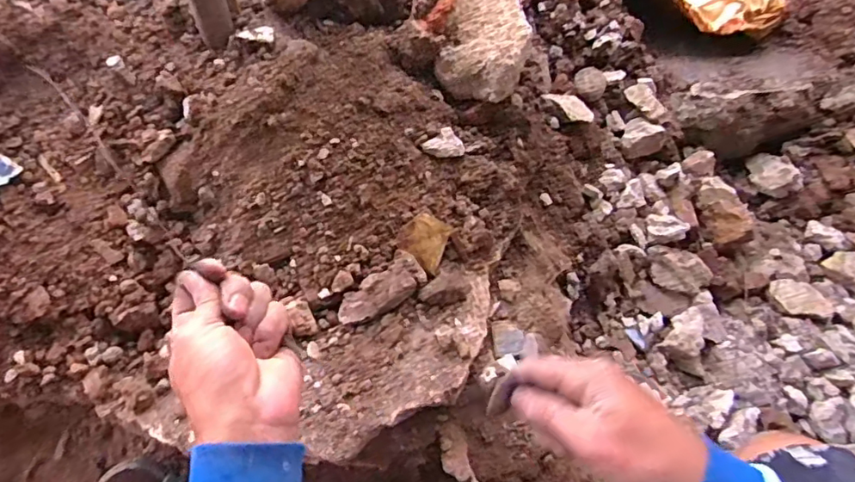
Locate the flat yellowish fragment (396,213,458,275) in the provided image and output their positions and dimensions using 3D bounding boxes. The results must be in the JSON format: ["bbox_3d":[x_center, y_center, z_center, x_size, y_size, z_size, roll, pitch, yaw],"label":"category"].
[{"bbox_3d":[-0.003,-0.002,0.793,0.074,0.007,0.073,30,80,-22],"label":"flat yellowish fragment"}]

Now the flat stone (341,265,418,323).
[{"bbox_3d":[-0.070,0.072,0.751,0.108,0.026,0.048,-22,58,-16],"label":"flat stone"}]

